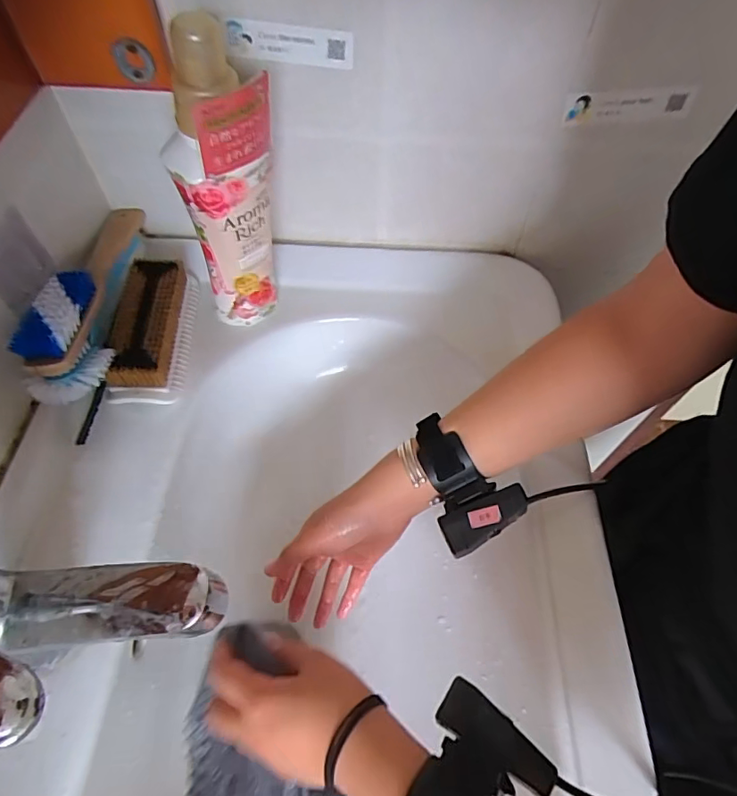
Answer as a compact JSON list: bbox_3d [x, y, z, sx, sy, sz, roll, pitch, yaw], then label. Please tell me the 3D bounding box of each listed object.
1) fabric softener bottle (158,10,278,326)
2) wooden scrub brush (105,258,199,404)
[{"bbox_3d":[-0.110,-0.159,0.416,0.081,0.245,0.060,-7,58,-6],"label":"fabric softener bottle"},{"bbox_3d":[-0.205,-0.069,0.485,0.068,0.043,0.153,-3,58,-3],"label":"wooden scrub brush"}]

